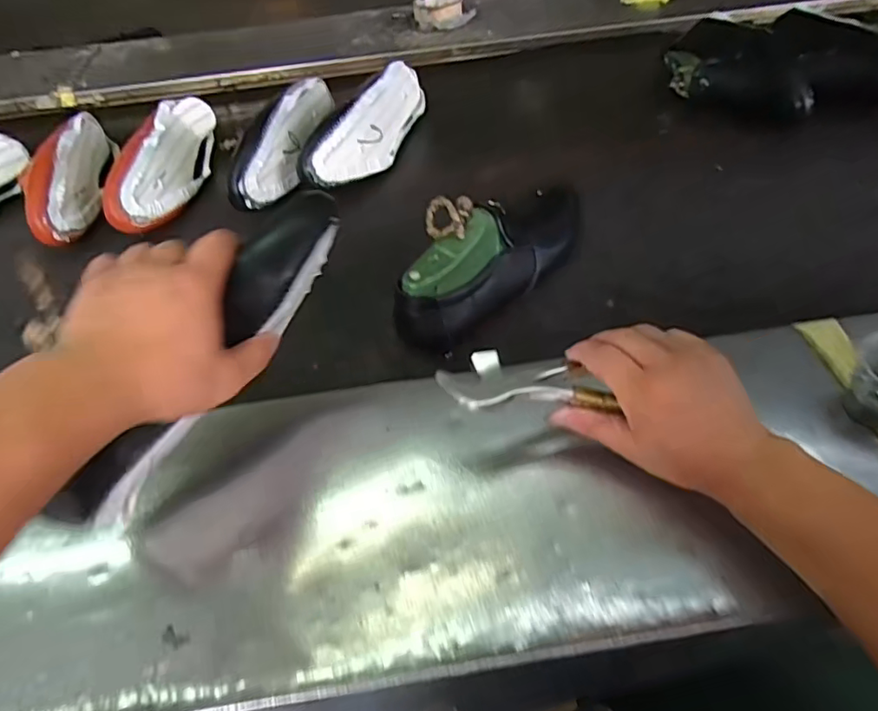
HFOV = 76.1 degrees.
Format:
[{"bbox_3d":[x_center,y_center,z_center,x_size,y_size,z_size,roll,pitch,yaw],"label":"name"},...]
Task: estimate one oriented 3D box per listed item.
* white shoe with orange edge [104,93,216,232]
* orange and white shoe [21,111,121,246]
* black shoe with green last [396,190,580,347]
[{"bbox_3d":[-0.353,-0.251,0.726,0.072,0.072,0.240,-3,50,3],"label":"white shoe with orange edge"},{"bbox_3d":[-0.481,-0.238,0.732,0.054,0.069,0.247,-13,50,-5],"label":"orange and white shoe"},{"bbox_3d":[0.062,-0.111,0.566,0.275,0.105,0.085,-39,59,-24],"label":"black shoe with green last"}]

